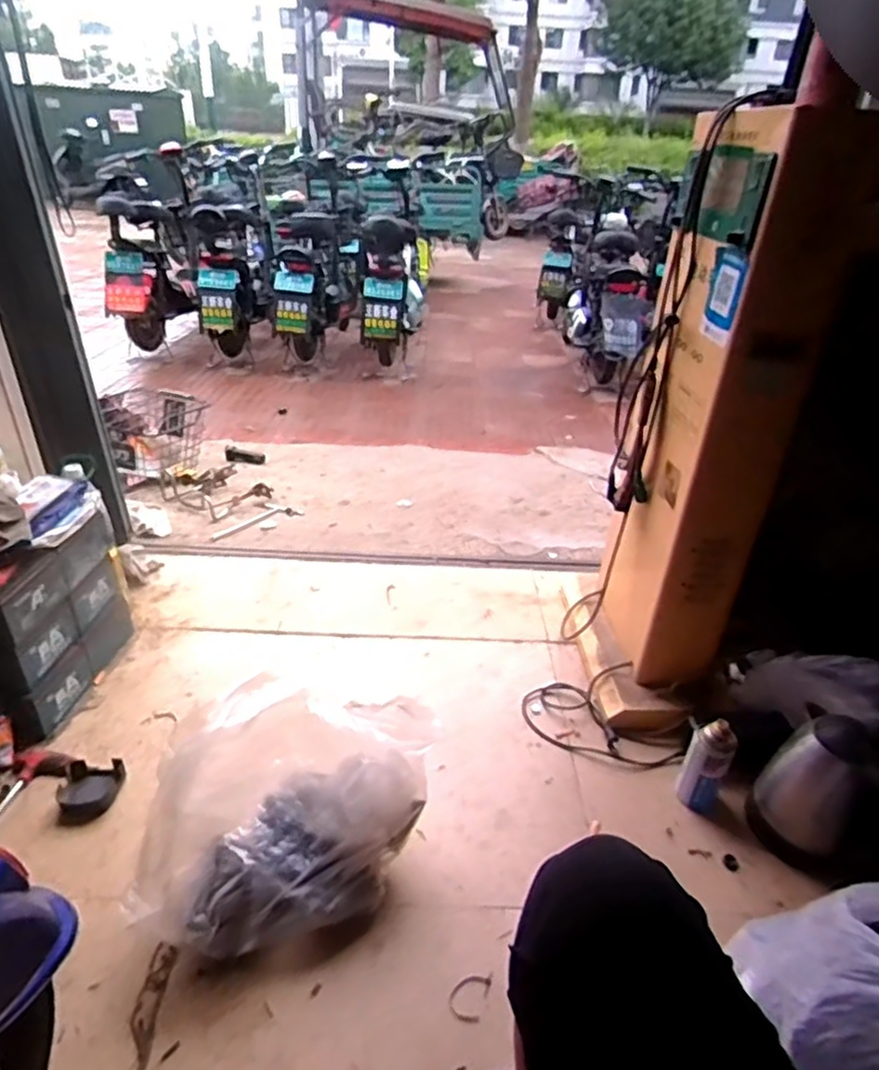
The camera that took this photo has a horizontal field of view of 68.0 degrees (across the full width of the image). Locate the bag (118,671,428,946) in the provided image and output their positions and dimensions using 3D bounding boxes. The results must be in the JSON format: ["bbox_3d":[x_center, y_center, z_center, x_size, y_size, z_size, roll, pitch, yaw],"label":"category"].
[{"bbox_3d":[-0.219,0.384,0.897,0.285,0.229,0.393,27,38,32],"label":"bag"}]

